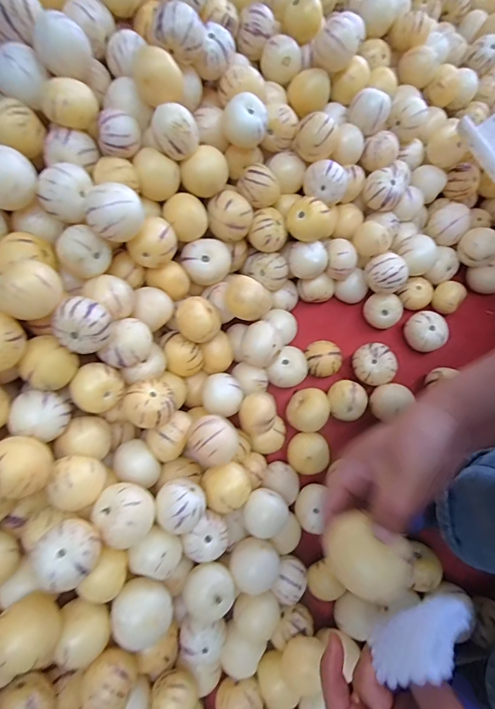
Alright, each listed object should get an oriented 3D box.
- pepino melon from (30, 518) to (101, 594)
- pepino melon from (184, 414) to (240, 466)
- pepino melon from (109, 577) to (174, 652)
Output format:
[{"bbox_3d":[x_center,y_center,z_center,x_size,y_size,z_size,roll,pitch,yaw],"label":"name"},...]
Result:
[{"bbox_3d":[-0.147,0.166,0.323,0.047,0.049,0.044,0,73,-1],"label":"pepino melon"},{"bbox_3d":[-0.037,0.091,0.407,0.053,0.056,0.050,0,73,-1],"label":"pepino melon"},{"bbox_3d":[-0.097,0.240,0.360,0.053,0.055,0.050,0,73,-1],"label":"pepino melon"}]

